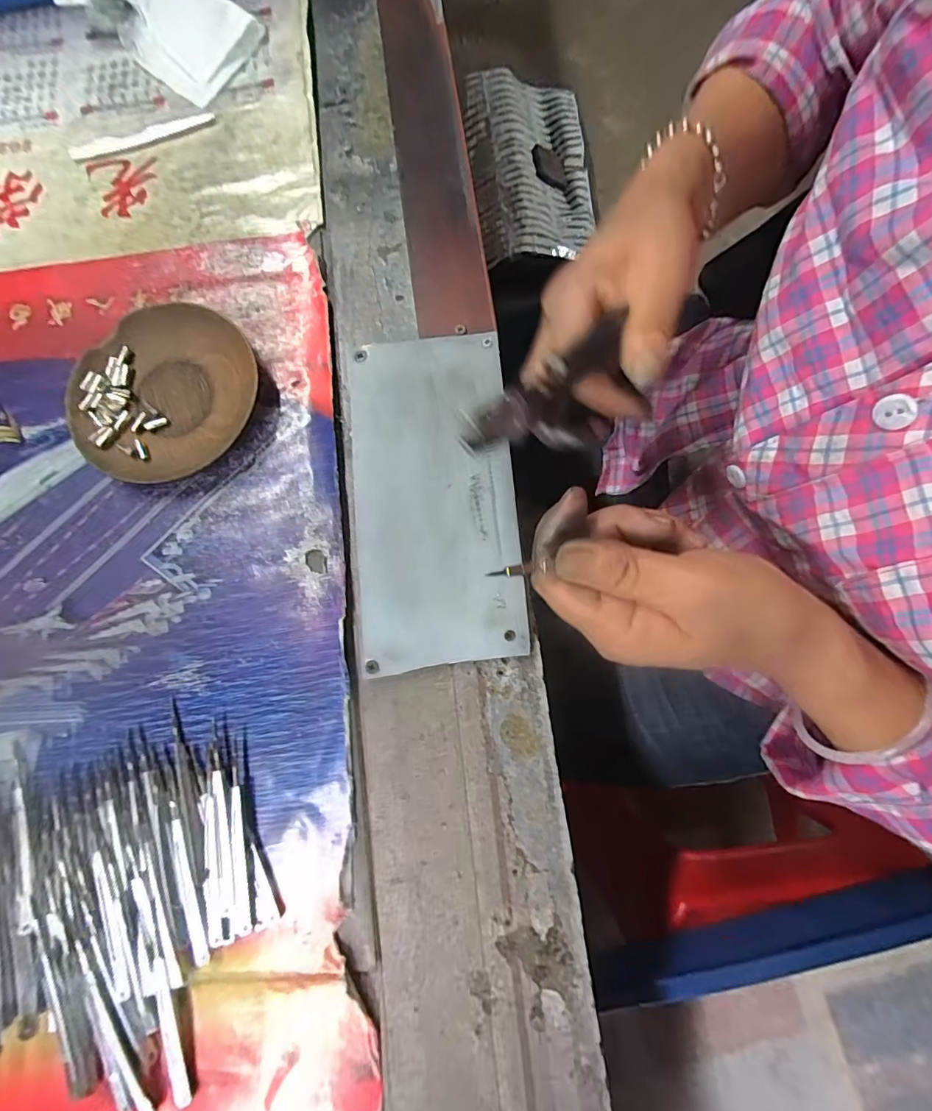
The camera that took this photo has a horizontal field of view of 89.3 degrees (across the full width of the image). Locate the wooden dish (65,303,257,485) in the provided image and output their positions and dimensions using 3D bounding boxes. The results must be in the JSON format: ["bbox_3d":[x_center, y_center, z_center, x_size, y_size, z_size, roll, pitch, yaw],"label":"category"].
[{"bbox_3d":[-0.186,-0.100,0.294,0.102,0.014,0.114,31,81,7],"label":"wooden dish"}]

